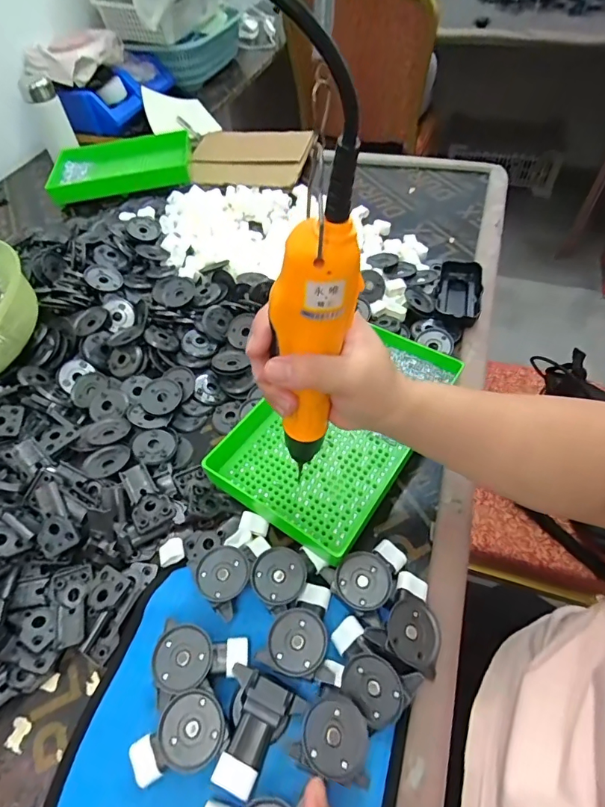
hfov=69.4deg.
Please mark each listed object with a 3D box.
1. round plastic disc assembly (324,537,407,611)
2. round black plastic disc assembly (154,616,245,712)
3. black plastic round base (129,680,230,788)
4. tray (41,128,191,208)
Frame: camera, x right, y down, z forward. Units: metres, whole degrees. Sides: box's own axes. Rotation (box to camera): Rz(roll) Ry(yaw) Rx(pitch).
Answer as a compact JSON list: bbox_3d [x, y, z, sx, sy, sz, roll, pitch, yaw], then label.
[{"bbox_3d":[0.055,0.136,0.344,0.064,0.015,0.042,-22,56,-13],"label":"round plastic disc assembly"},{"bbox_3d":[-0.075,0.191,0.318,0.064,0.023,0.051,7,55,7],"label":"round black plastic disc assembly"},{"bbox_3d":[-0.081,0.226,0.292,0.064,0.025,0.041,-32,59,-19],"label":"black plastic round base"},{"bbox_3d":[-0.338,-0.437,0.803,0.264,0.037,0.171,-7,53,-2],"label":"tray"}]

